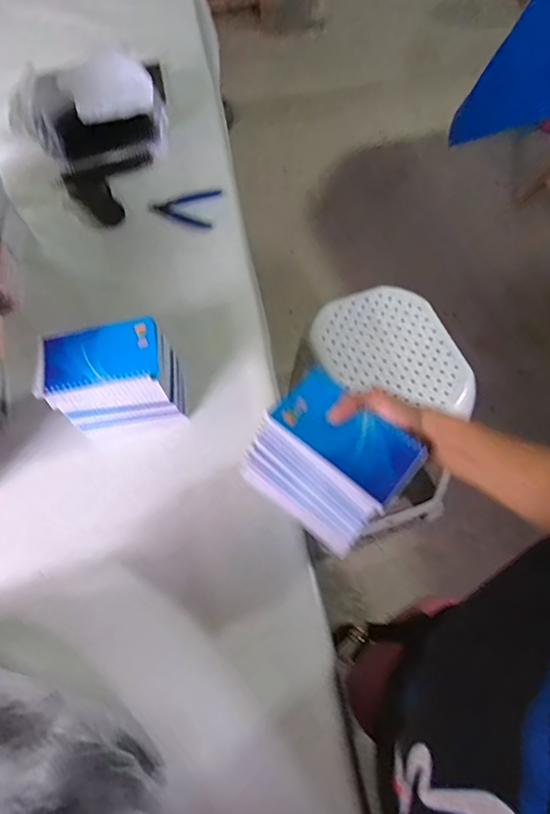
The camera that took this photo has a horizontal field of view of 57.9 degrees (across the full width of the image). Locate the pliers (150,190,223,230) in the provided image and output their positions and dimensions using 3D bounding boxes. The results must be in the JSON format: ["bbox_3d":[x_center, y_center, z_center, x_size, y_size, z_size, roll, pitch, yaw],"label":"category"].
[{"bbox_3d":[-0.147,-0.323,0.808,0.111,0.012,0.079,8,63,7],"label":"pliers"}]

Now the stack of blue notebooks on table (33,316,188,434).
[{"bbox_3d":[-0.193,-0.032,0.606,0.146,0.100,0.093,-8,62,-2],"label":"stack of blue notebooks on table"}]

